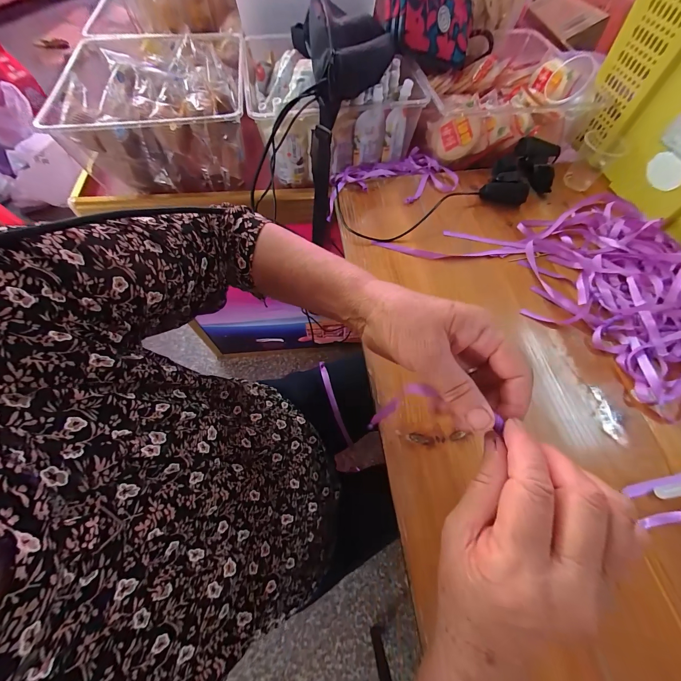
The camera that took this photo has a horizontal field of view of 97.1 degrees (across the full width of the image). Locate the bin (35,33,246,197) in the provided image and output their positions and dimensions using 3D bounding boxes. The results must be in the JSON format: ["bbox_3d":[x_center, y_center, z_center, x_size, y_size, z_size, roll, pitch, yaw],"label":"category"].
[{"bbox_3d":[-0.308,-0.410,0.538,0.266,0.125,0.268,-7,63,-4],"label":"bin"}]

